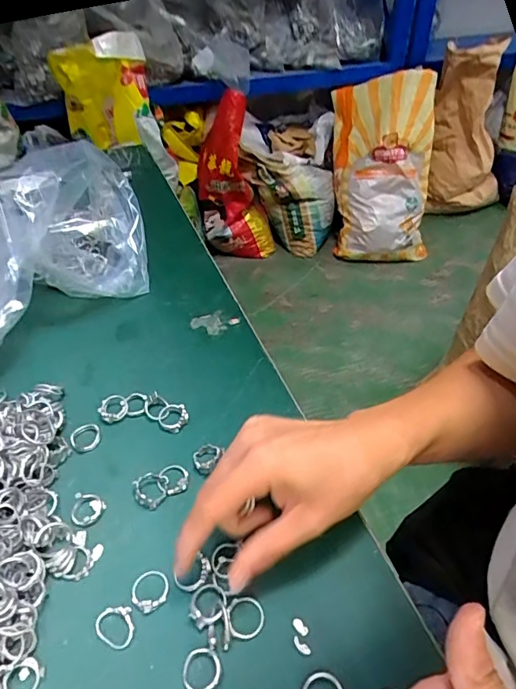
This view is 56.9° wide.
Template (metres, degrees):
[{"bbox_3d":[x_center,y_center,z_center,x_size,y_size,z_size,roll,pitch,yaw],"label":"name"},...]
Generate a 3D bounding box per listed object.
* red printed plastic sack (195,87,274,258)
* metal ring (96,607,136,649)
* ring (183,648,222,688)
[{"bbox_3d":[-0.082,-0.603,1.817,0.293,0.604,0.242,0,42,-1],"label":"red printed plastic sack"},{"bbox_3d":[-0.080,0.157,0.265,0.021,0.004,0.022,1,42,-1],"label":"metal ring"},{"bbox_3d":[-0.029,0.169,0.248,0.020,0.007,0.021,-7,43,-9],"label":"ring"}]

